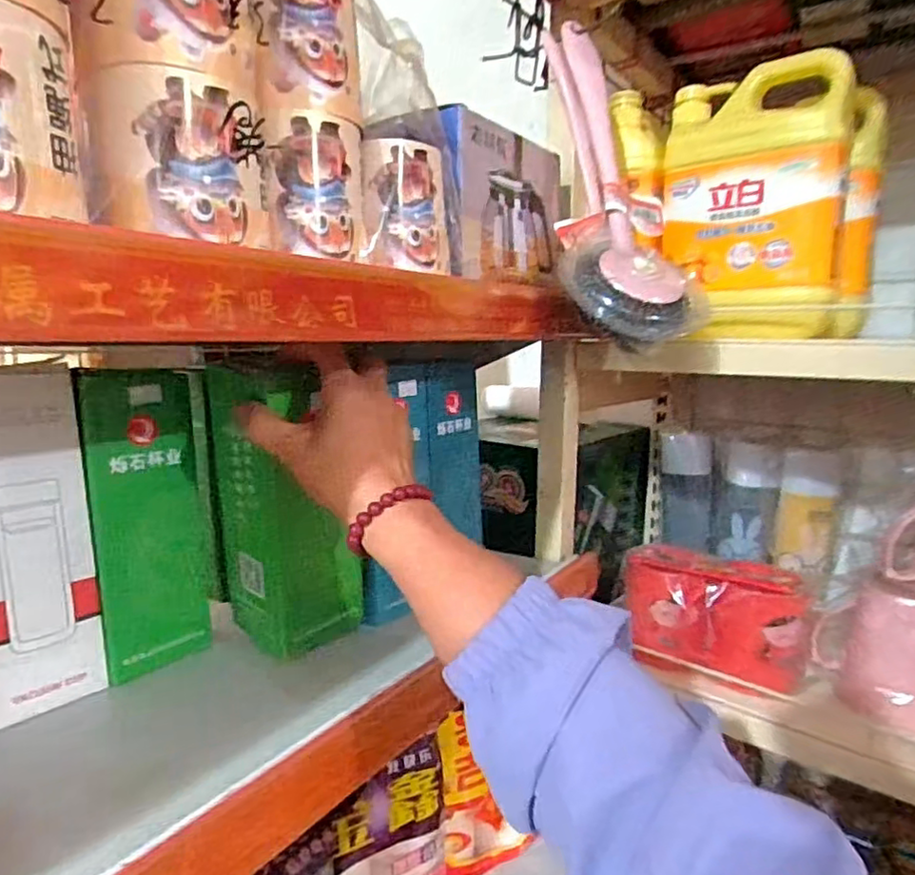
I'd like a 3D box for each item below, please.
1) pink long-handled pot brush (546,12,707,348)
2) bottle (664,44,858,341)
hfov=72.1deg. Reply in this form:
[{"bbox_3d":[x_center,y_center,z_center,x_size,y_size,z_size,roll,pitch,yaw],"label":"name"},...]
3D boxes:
[{"bbox_3d":[0.114,-0.204,0.499,0.098,0.290,0.051,-3,-19,-20],"label":"pink long-handled pot brush"},{"bbox_3d":[0.261,-0.204,0.562,0.144,0.216,0.089,4,10,23],"label":"bottle"}]

